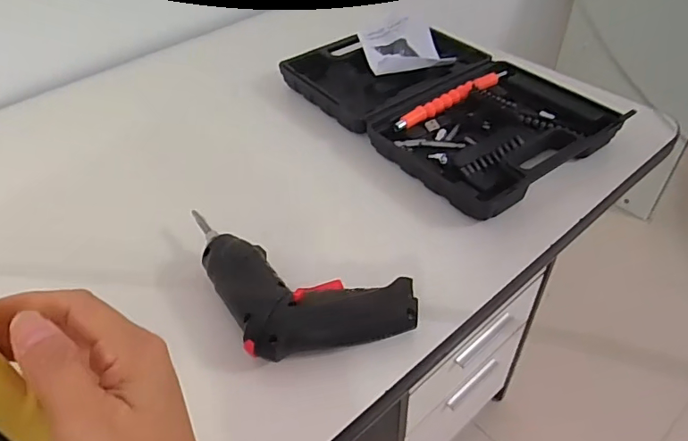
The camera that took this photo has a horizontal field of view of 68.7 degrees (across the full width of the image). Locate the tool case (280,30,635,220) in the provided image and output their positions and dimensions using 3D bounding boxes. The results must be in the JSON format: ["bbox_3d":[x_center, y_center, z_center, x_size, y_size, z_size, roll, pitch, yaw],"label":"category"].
[{"bbox_3d":[0.113,-0.145,0.578,0.232,0.037,0.332,-29,50,-24],"label":"tool case"}]

